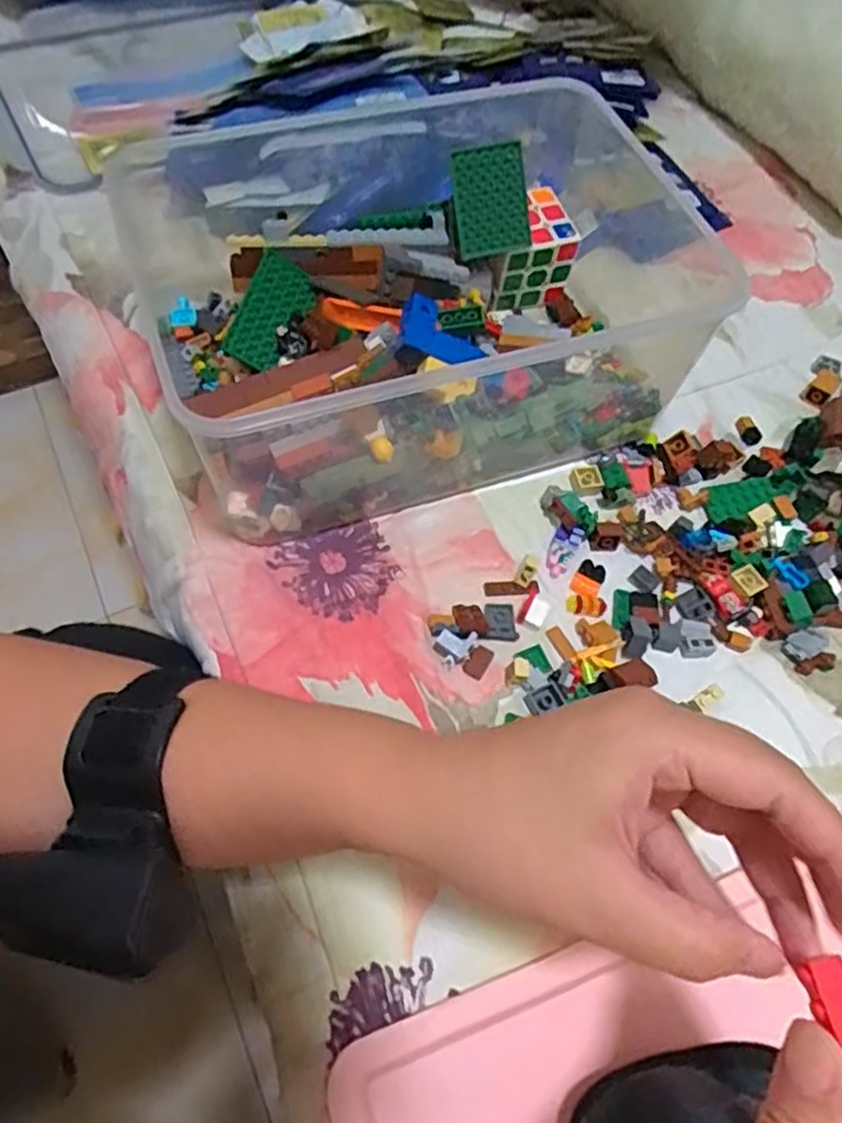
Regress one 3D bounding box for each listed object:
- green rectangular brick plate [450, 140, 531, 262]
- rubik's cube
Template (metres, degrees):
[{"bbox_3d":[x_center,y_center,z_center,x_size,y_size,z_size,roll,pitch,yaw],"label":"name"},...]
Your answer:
[{"bbox_3d":[0.045,-0.234,0.463,0.047,0.063,0.006,-9,19,1],"label":"green rectangular brick plate"},{"bbox_3d":[0.074,-0.222,0.512,0.058,0.062,0.051,-14,63,-8],"label":"rubik's cube"}]

